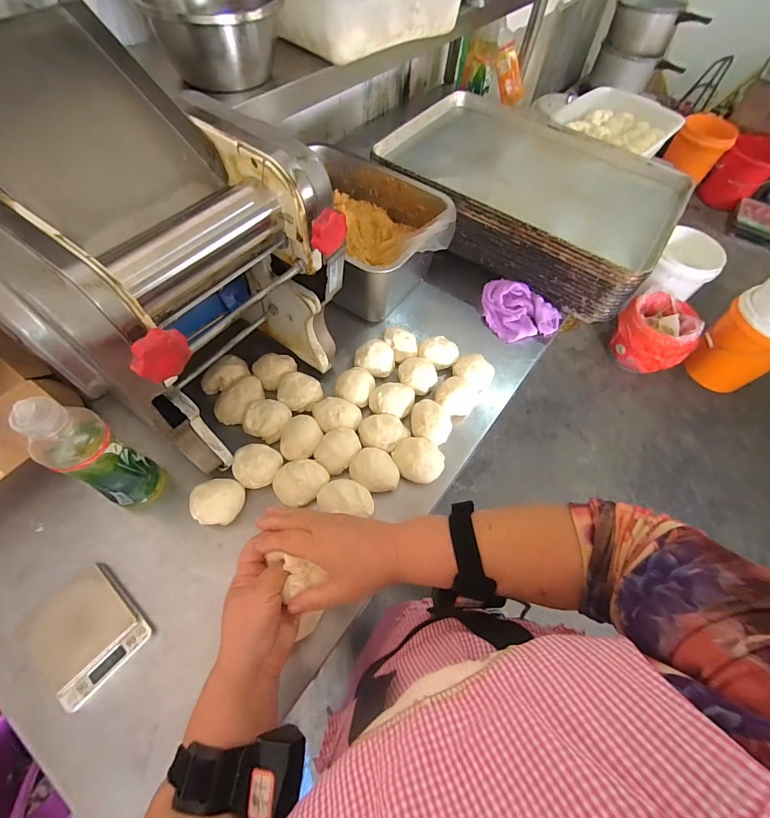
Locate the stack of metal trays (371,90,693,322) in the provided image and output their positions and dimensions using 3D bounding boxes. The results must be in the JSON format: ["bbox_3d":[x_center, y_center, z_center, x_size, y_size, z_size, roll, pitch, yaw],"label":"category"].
[{"bbox_3d":[0.300,-0.473,0.843,0.585,0.125,0.419,32,63,14],"label":"stack of metal trays"}]

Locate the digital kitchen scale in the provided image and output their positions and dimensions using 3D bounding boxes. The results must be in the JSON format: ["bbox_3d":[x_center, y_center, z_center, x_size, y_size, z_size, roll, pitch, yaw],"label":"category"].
[{"bbox_3d":[-0.366,0.269,0.466,0.131,0.017,0.098,39,64,17],"label":"digital kitchen scale"}]

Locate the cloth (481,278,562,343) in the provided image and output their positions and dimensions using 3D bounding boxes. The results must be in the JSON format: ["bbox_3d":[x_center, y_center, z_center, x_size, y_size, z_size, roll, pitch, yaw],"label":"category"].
[{"bbox_3d":[0.271,-0.211,0.763,0.139,0.048,0.138,-14,62,-12],"label":"cloth"}]

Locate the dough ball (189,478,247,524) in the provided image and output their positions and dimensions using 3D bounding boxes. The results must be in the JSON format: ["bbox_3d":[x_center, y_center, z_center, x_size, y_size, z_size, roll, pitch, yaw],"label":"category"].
[{"bbox_3d":[-0.233,0.130,0.534,0.060,0.047,0.064,2,60,-3],"label":"dough ball"}]

